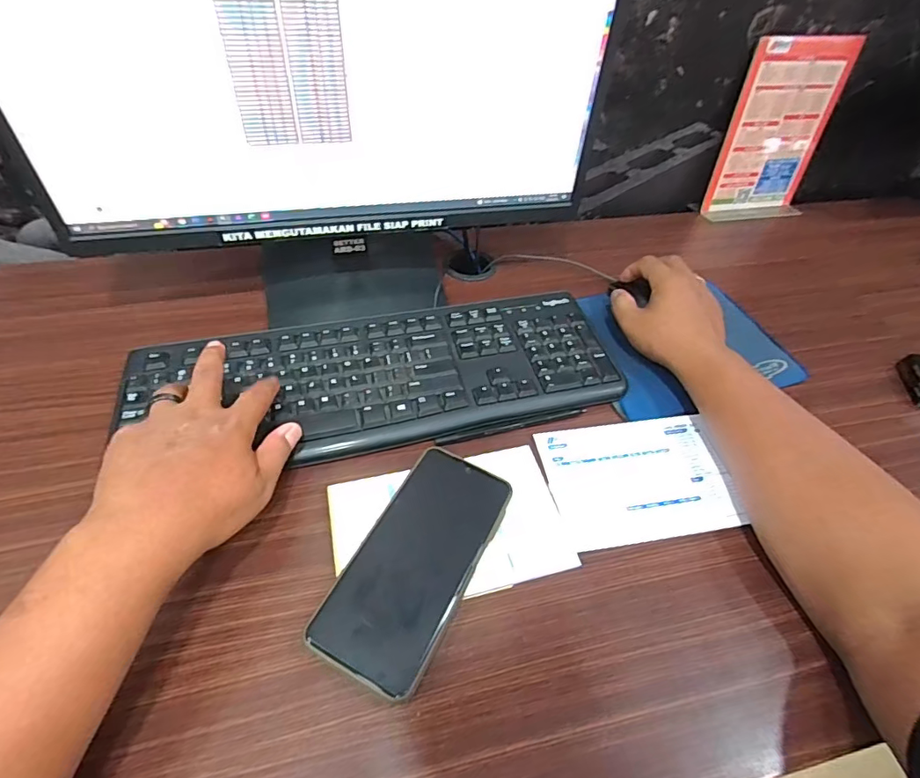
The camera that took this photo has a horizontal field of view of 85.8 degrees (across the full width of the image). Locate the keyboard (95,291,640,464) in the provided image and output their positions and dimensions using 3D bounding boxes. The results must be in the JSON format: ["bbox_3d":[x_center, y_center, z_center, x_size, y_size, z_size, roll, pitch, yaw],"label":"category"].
[{"bbox_3d":[-0.071,-0.015,0.456,0.427,0.016,0.157,-6,50,-9],"label":"keyboard"}]

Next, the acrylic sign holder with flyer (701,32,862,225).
[{"bbox_3d":[0.430,-0.344,0.673,0.148,0.221,0.016,-8,41,-9],"label":"acrylic sign holder with flyer"}]

